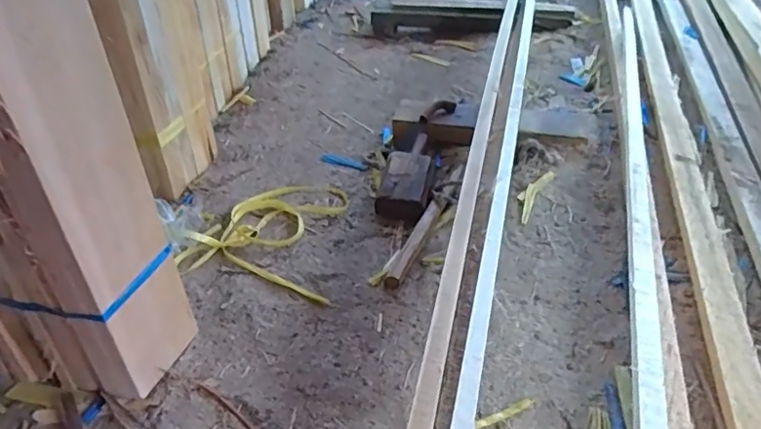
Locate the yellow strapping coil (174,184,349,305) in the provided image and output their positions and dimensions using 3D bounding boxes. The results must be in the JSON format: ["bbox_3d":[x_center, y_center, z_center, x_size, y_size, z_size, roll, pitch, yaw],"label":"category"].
[{"bbox_3d":[-0.257,0.019,1.363,0.363,0.071,0.406,9,37,10],"label":"yellow strapping coil"}]

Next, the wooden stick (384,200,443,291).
[{"bbox_3d":[0.080,0.063,1.311,0.041,0.033,0.309,16,39,19],"label":"wooden stick"}]

